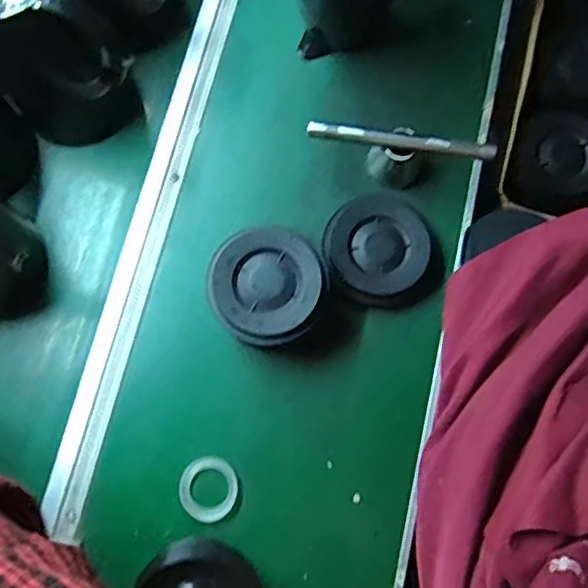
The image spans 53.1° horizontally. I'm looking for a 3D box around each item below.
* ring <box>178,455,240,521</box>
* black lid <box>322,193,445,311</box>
[{"bbox_3d":[-0.087,0.199,0.603,0.061,0.009,0.059,0,78,0],"label":"ring"},{"bbox_3d":[0.097,-0.044,0.647,0.129,0.029,0.116,41,81,8],"label":"black lid"}]

